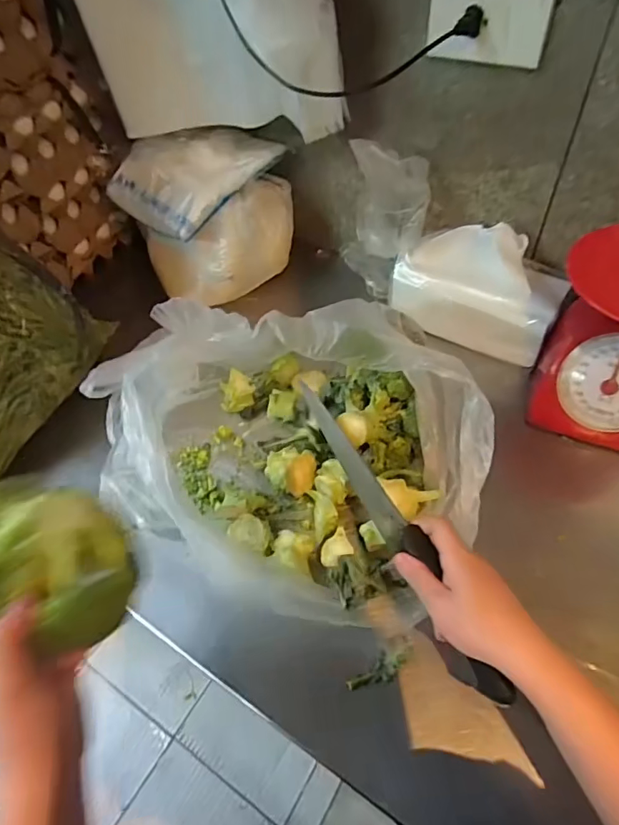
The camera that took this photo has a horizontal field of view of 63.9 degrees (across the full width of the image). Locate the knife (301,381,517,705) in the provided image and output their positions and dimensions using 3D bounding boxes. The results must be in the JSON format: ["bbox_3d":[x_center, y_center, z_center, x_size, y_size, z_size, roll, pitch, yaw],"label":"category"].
[{"bbox_3d":[0.072,0.097,0.436,0.021,0.048,0.303,-25,62,-15],"label":"knife"}]

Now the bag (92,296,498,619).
[{"bbox_3d":[-0.011,0.020,0.505,0.357,0.164,0.271,20,56,18],"label":"bag"}]

